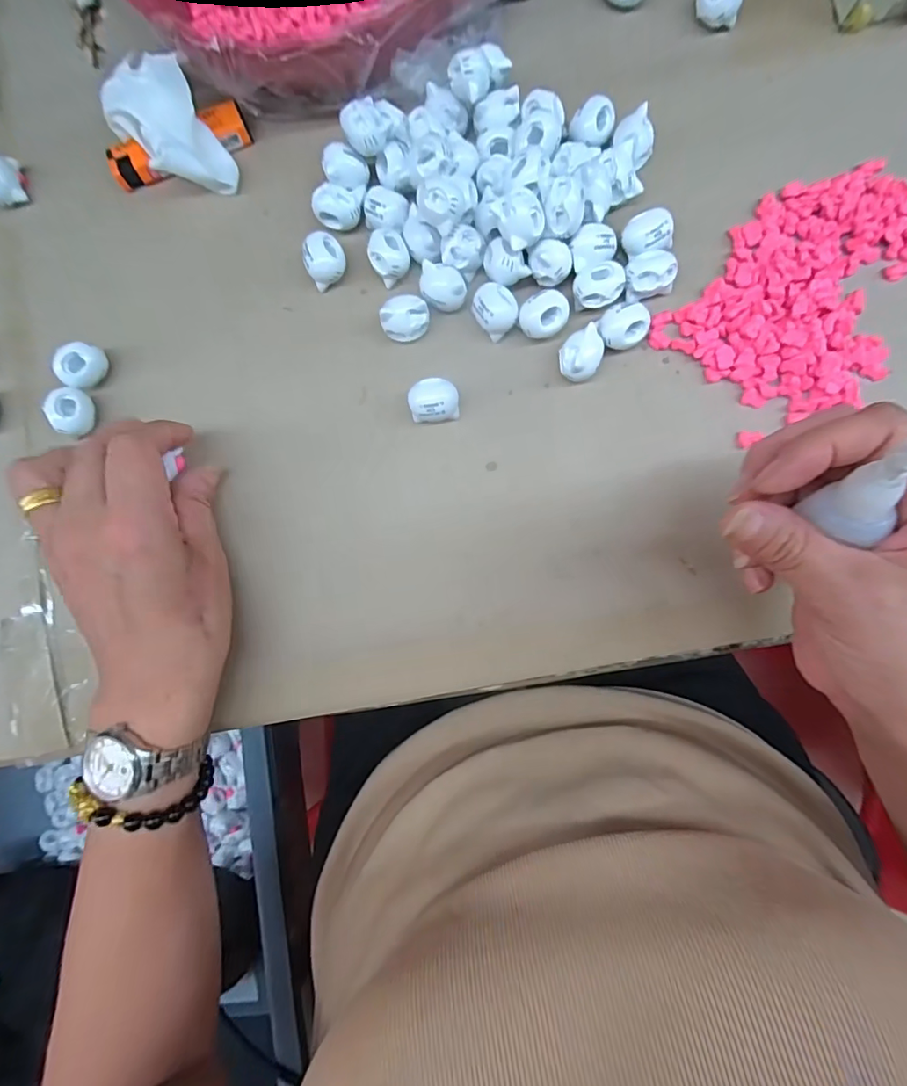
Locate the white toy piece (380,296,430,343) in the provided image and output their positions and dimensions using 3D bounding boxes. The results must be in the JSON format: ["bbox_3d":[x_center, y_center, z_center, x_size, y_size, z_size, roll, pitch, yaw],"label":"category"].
[{"bbox_3d":[-0.026,-0.120,0.273,0.024,0.021,0.019,-10,85,3],"label":"white toy piece"}]

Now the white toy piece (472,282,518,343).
[{"bbox_3d":[0.022,-0.124,0.270,0.023,0.017,0.025,0,86,4],"label":"white toy piece"}]

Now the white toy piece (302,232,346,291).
[{"bbox_3d":[-0.070,-0.154,0.277,0.021,0.019,0.023,0,86,4],"label":"white toy piece"}]

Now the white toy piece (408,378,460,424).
[{"bbox_3d":[-0.010,-0.075,0.269,0.025,0.020,0.022,-8,85,3],"label":"white toy piece"}]

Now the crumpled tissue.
[{"bbox_3d":[-0.161,-0.232,0.285,0.047,0.029,0.084,-29,84,1],"label":"crumpled tissue"}]

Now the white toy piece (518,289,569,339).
[{"bbox_3d":[0.048,-0.120,0.268,0.024,0.016,0.023,0,86,4],"label":"white toy piece"}]

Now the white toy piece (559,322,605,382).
[{"bbox_3d":[0.067,-0.097,0.264,0.021,0.019,0.026,36,89,6],"label":"white toy piece"}]

